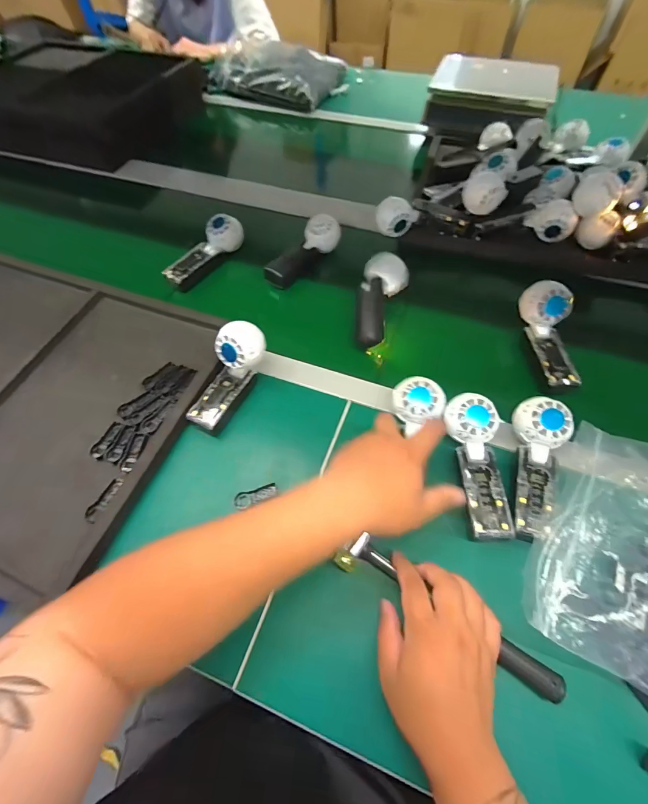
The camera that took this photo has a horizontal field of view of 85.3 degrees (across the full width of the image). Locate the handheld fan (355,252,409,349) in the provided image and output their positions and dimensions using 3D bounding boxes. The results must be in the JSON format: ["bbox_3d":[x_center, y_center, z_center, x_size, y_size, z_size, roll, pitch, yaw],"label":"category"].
[{"bbox_3d":[0.085,-0.161,0.554,0.067,0.042,0.150,15,87,12],"label":"handheld fan"}]

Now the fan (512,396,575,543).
[{"bbox_3d":[0.251,0.076,0.412,0.057,0.035,0.169,13,73,11],"label":"fan"}]

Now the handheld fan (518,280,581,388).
[{"bbox_3d":[0.325,-0.096,0.506,0.049,0.047,0.153,-6,83,-1],"label":"handheld fan"}]

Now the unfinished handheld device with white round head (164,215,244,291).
[{"bbox_3d":[-0.221,-0.279,0.641,0.048,0.057,0.168,32,65,20],"label":"unfinished handheld device with white round head"}]

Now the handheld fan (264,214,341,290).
[{"bbox_3d":[-0.039,-0.272,0.638,0.045,0.066,0.166,35,66,22],"label":"handheld fan"}]

